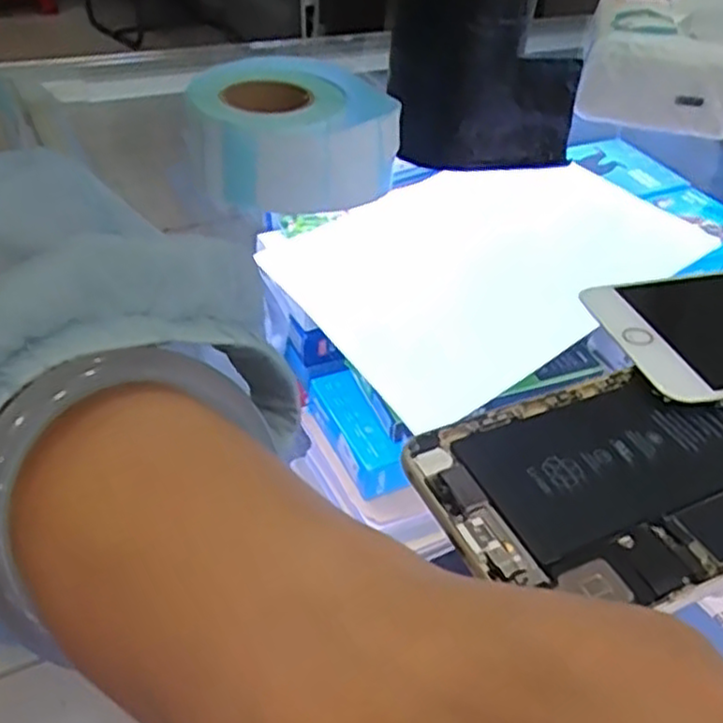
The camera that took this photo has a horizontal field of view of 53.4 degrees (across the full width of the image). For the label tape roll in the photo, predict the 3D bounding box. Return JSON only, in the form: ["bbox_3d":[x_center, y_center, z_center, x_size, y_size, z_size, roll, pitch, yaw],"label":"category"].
[{"bbox_3d":[-0.033,-0.112,0.352,0.088,0.053,0.089,3,39,-2],"label":"label tape roll"}]

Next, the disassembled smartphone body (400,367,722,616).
[{"bbox_3d":[0.095,0.030,0.220,0.152,0.005,0.076,-14,43,-21],"label":"disassembled smartphone body"}]

